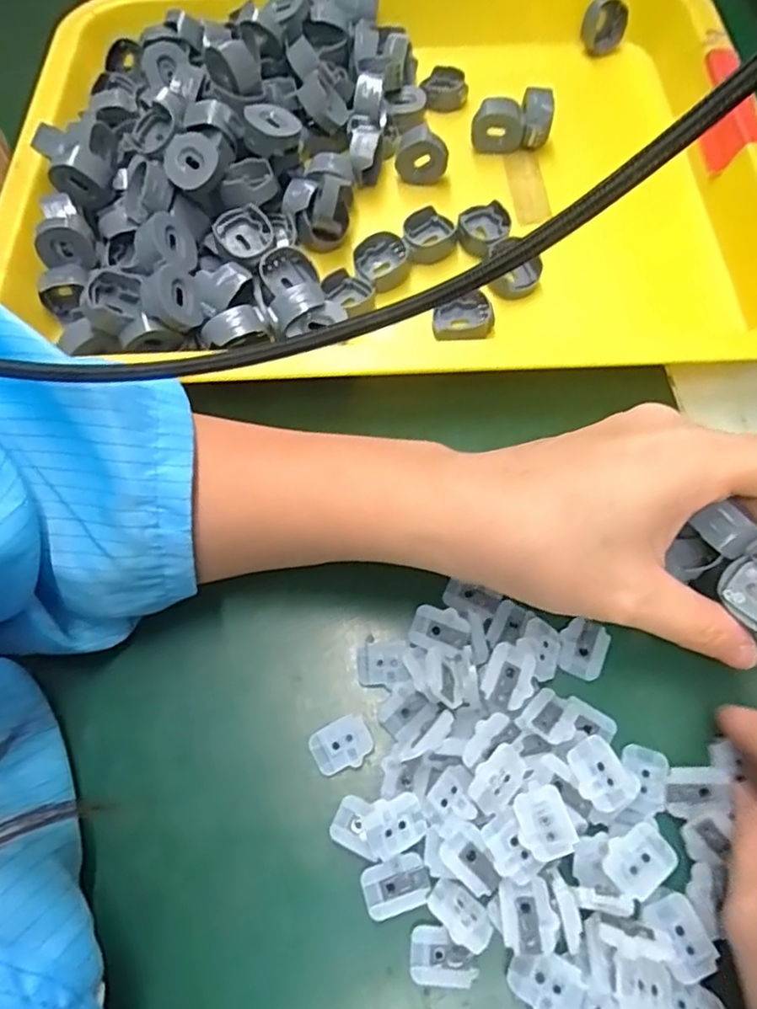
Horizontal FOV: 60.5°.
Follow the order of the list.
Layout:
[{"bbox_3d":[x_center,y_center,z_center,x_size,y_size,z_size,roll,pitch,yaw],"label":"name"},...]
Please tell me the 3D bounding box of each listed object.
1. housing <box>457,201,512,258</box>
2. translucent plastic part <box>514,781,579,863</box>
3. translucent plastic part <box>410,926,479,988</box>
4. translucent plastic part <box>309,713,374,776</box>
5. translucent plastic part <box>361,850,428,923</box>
[{"bbox_3d":[0.054,-0.142,0.333,0.026,0.014,0.022,15,64,10],"label":"housing"},{"bbox_3d":[0.053,0.100,0.205,0.016,0.006,0.022,-17,63,-7],"label":"translucent plastic part"},{"bbox_3d":[0.020,0.143,0.205,0.021,0.005,0.015,5,63,5],"label":"translucent plastic part"},{"bbox_3d":[-0.013,0.087,0.234,0.021,0.006,0.016,-23,64,-10],"label":"translucent plastic part"},{"bbox_3d":[0.006,0.124,0.211,0.021,0.004,0.015,-18,63,-7],"label":"translucent plastic part"}]

